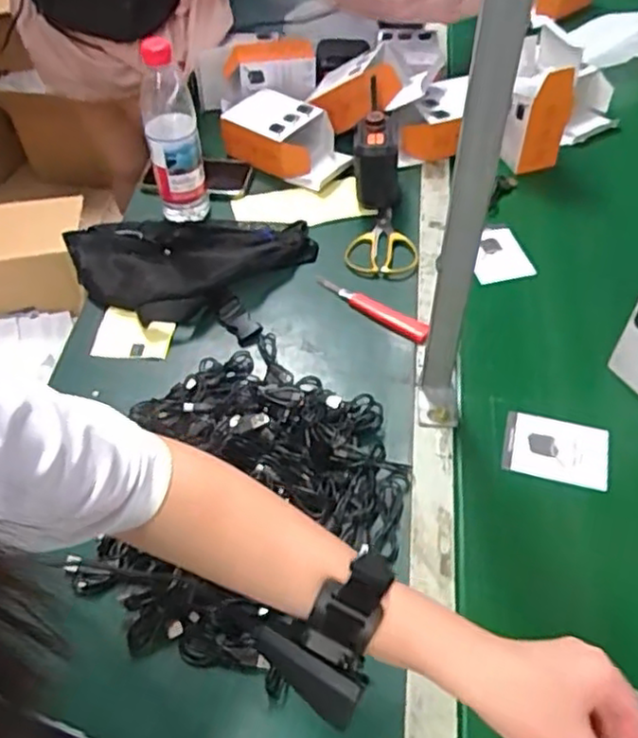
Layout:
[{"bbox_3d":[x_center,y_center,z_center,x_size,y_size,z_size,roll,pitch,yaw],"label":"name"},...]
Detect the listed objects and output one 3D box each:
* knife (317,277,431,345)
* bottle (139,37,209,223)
[{"bbox_3d":[0.062,-0.072,0.790,0.158,0.015,0.025,34,59,25],"label":"knife"},{"bbox_3d":[-0.179,-0.281,0.838,0.061,0.231,0.071,-12,51,-9],"label":"bottle"}]

